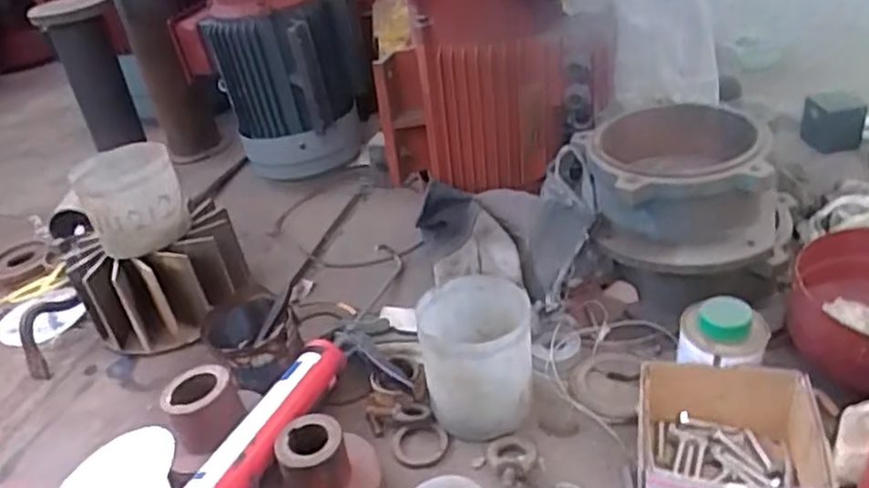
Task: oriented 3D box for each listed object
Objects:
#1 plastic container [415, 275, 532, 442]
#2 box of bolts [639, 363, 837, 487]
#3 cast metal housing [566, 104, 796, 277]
[{"bbox_3d":[0.043,0.116,0.765,0.113,0.130,0.124,-5,35,2],"label":"plastic container"},{"bbox_3d":[0.266,0.189,0.651,0.149,0.082,0.143,4,36,14],"label":"box of bolts"},{"bbox_3d":[0.298,-0.074,0.850,0.238,0.115,0.207,8,37,25],"label":"cast metal housing"}]

